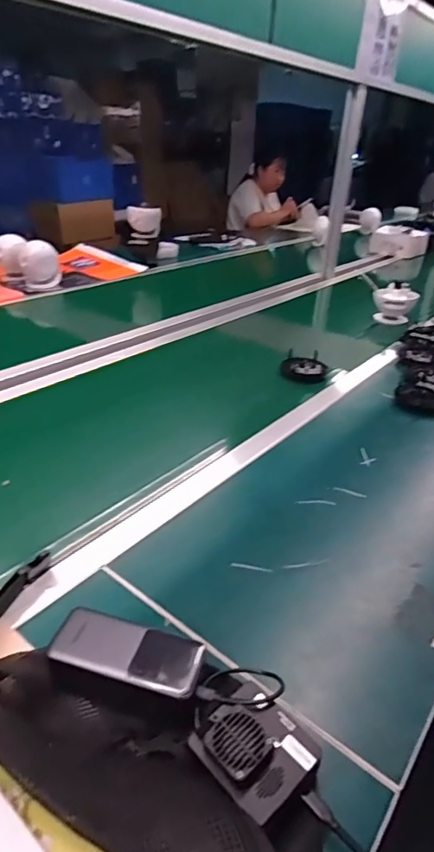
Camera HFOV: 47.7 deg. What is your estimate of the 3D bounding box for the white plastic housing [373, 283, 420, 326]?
[{"bbox_3d":[0.504,-0.345,1.396,0.119,0.103,0.121,15,32,18],"label":"white plastic housing"}]

